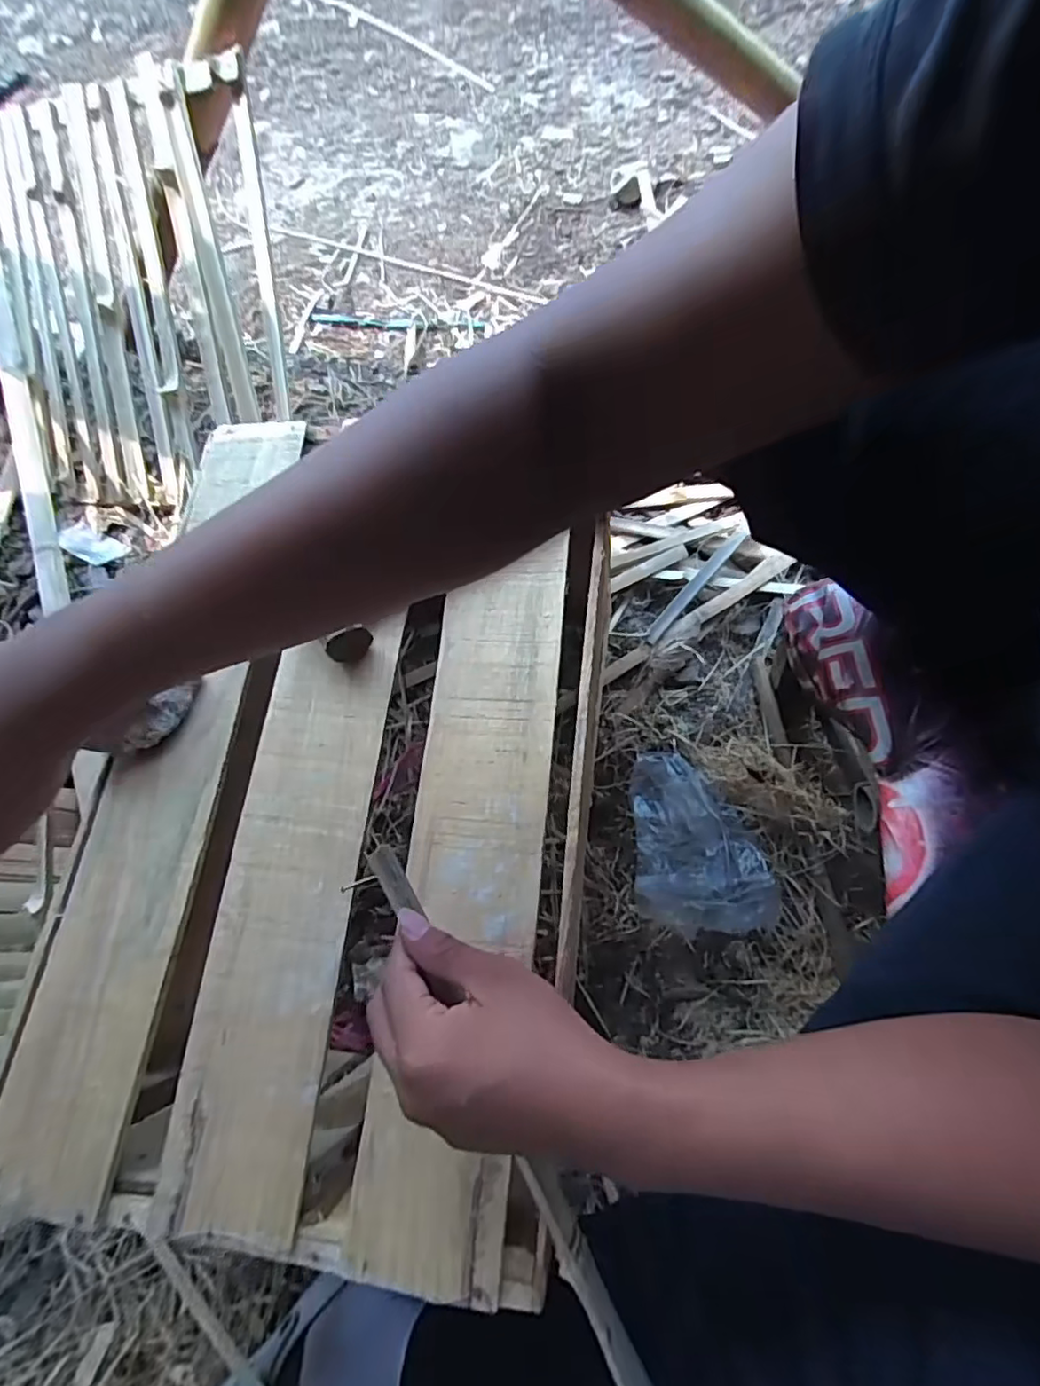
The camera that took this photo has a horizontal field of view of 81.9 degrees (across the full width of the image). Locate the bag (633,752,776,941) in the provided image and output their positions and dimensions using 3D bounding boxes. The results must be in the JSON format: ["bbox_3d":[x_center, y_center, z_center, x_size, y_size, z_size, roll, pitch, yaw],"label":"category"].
[{"bbox_3d":[0.196,0.159,0.677,0.139,0.089,0.205,-7,70,4],"label":"bag"}]

